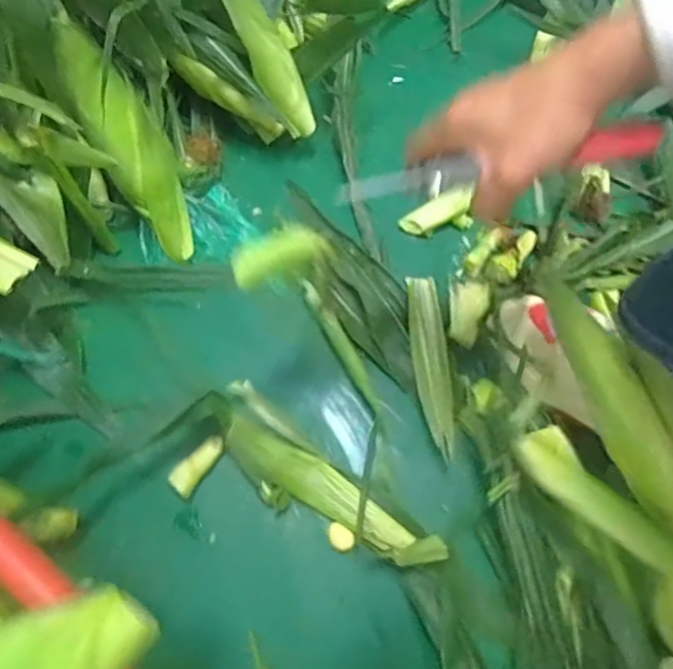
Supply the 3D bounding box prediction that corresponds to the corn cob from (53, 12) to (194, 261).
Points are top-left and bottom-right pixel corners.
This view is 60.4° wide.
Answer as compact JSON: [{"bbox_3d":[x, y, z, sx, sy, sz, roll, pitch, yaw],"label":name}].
[{"bbox_3d":[-0.192,-0.182,0.556,0.064,0.070,0.219,-30,114,-12],"label":"corn cob"}]

